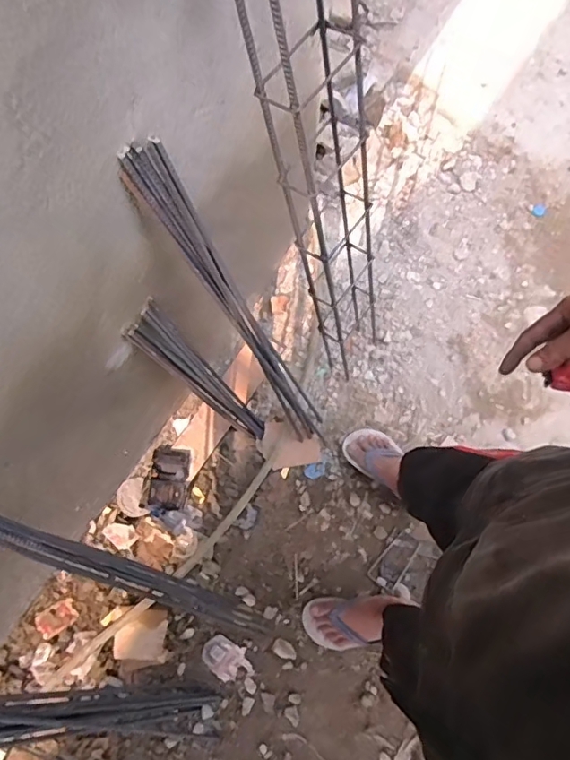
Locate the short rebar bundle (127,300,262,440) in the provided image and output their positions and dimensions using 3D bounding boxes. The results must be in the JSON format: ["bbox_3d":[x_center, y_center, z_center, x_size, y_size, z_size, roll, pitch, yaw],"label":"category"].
[{"bbox_3d":[-0.157,0.016,1.140,0.031,0.578,0.072,25,76,26],"label":"short rebar bundle"}]

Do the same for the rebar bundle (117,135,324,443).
[{"bbox_3d":[-0.064,-0.078,0.948,0.064,0.785,0.058,34,76,33],"label":"rebar bundle"}]

